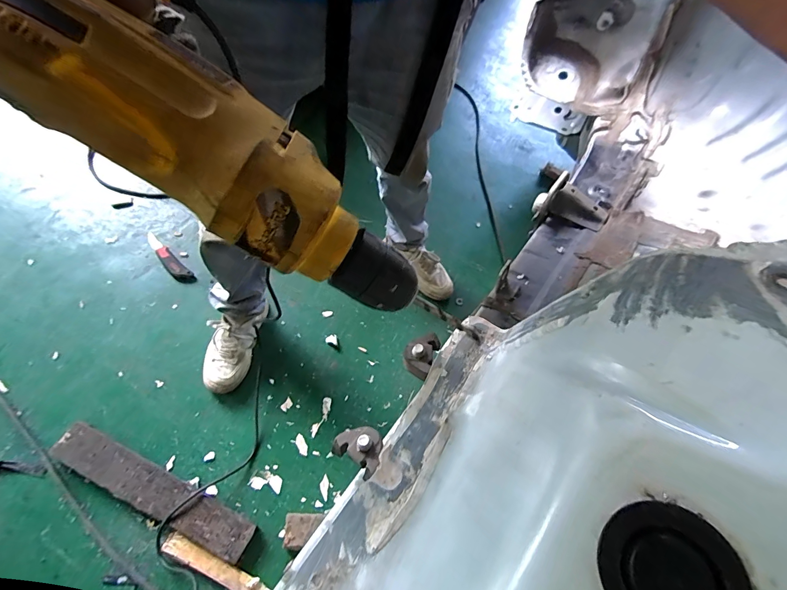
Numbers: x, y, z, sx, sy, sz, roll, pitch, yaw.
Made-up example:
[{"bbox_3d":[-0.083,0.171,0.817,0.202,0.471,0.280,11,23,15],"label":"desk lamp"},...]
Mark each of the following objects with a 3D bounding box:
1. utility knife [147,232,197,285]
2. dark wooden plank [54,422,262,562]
[{"bbox_3d":[-0.631,-0.103,0.999,0.207,0.025,0.041,39,68,15],"label":"utility knife"},{"bbox_3d":[-0.507,0.406,0.756,0.466,0.041,0.085,25,60,4],"label":"dark wooden plank"}]

